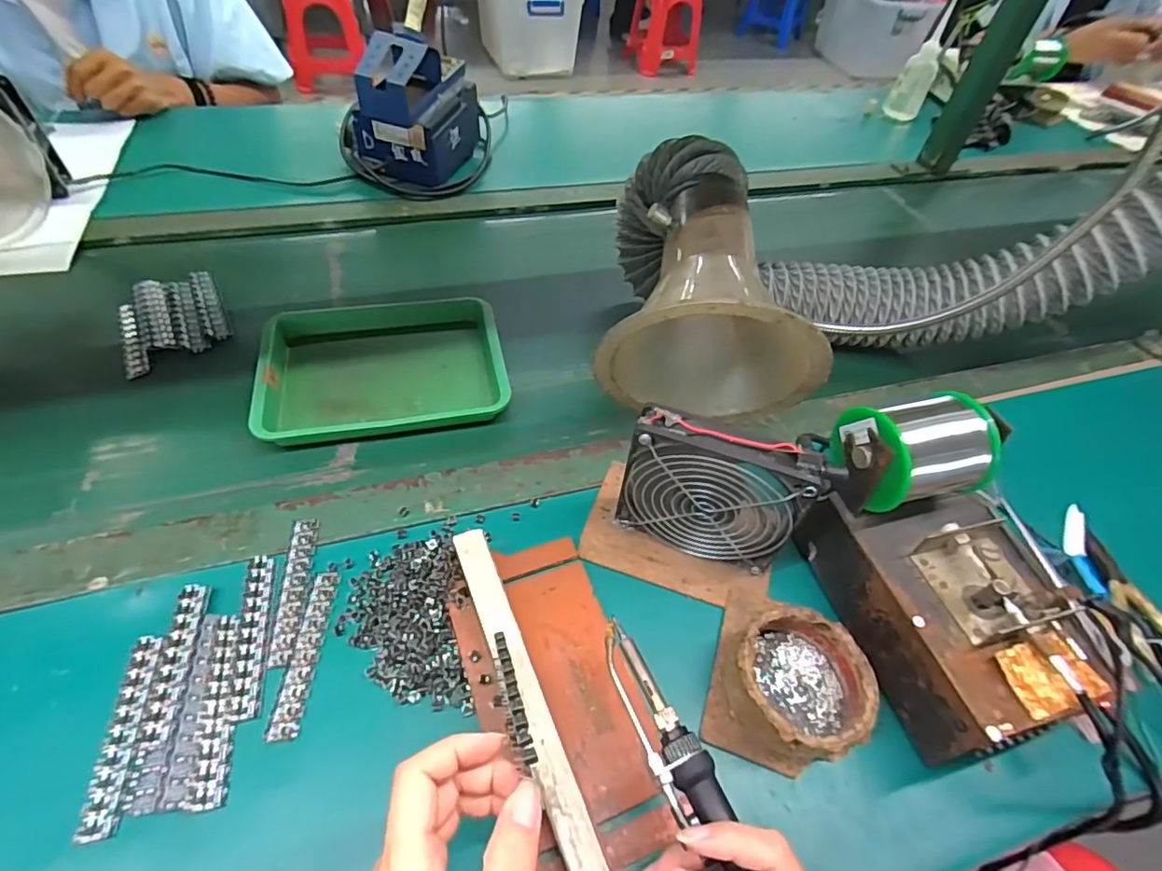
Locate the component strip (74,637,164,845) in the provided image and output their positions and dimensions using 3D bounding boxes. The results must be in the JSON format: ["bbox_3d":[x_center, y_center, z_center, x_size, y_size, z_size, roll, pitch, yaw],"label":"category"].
[{"bbox_3d":[-0.267,0.171,0.330,0.019,0.005,0.108,-6,50,-11],"label":"component strip"}]

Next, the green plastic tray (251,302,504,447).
[{"bbox_3d":[-0.183,-0.064,0.532,0.212,0.029,0.161,-8,50,-12],"label":"green plastic tray"}]

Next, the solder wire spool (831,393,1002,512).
[{"bbox_3d":[0.221,0.013,0.383,0.075,0.074,0.070,-9,52,-14],"label":"solder wire spool"}]

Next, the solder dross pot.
[{"bbox_3d":[0.140,0.158,0.359,0.081,0.041,0.081,3,49,-3],"label":"solder dross pot"}]

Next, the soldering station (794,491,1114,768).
[{"bbox_3d":[0.247,0.114,0.378,0.111,0.081,0.158,-9,51,-13],"label":"soldering station"}]

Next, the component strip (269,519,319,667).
[{"bbox_3d":[-0.200,0.104,0.393,0.017,0.004,0.107,-4,50,-9],"label":"component strip"}]

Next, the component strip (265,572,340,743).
[{"bbox_3d":[-0.180,0.140,0.369,0.018,0.004,0.108,2,49,-4],"label":"component strip"}]

